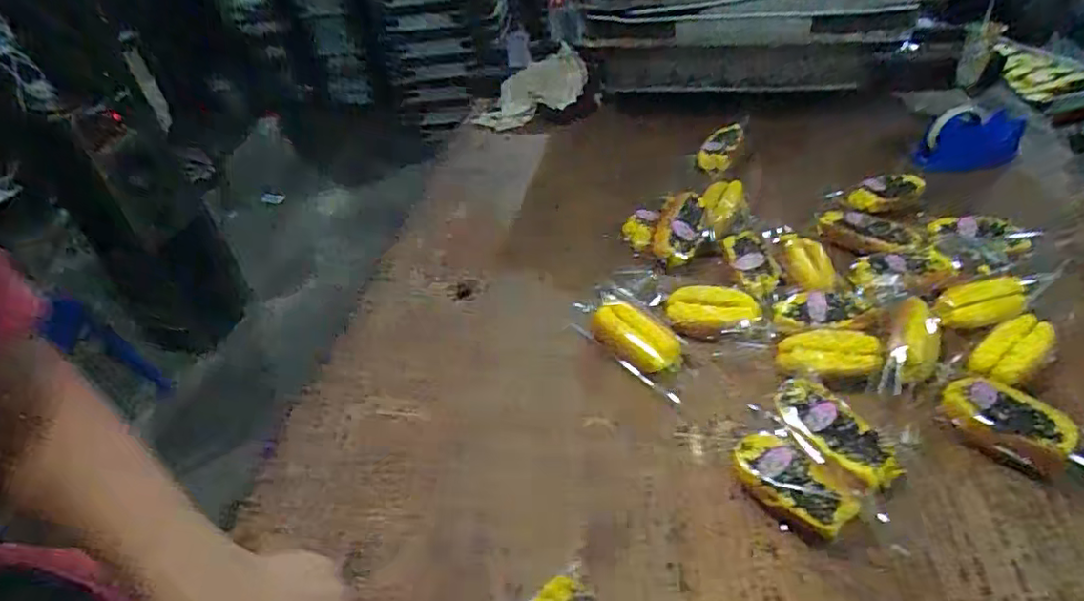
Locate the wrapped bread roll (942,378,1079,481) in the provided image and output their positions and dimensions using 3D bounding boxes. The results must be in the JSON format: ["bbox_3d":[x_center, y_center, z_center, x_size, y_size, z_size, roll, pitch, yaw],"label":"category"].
[{"bbox_3d":[0.503,0.131,0.641,0.079,0.041,0.122,-35,49,-29],"label":"wrapped bread roll"}]

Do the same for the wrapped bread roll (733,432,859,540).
[{"bbox_3d":[0.252,0.188,0.610,0.069,0.034,0.124,-27,46,-23],"label":"wrapped bread roll"}]

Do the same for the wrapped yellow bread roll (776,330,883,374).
[{"bbox_3d":[0.356,0.066,0.741,0.117,0.031,0.055,2,42,8],"label":"wrapped yellow bread roll"}]

